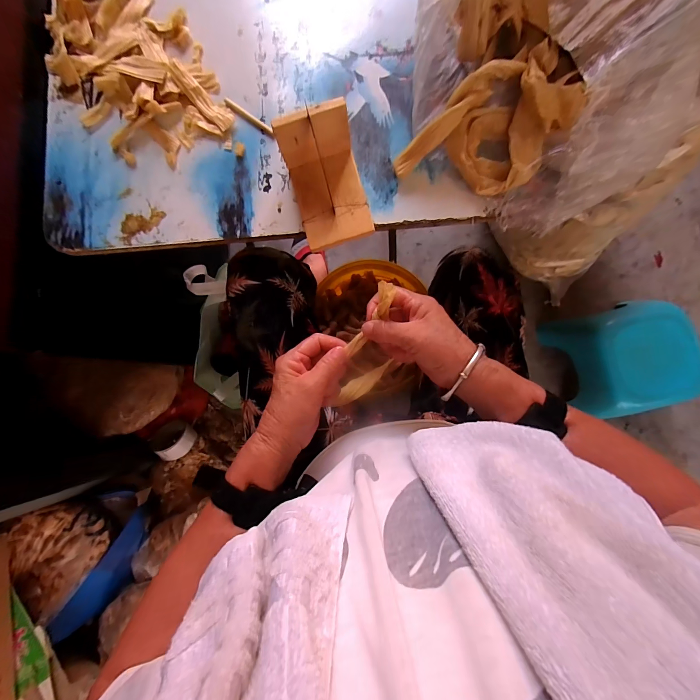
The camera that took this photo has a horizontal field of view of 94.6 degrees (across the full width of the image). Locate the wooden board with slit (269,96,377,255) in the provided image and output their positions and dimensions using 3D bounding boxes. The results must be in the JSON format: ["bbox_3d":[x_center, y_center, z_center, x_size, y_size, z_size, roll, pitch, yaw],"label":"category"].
[{"bbox_3d":[-0.024,-0.174,0.334,0.074,0.064,0.116,-16,84,3],"label":"wooden board with slit"}]

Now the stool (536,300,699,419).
[{"bbox_3d":[0.587,0.023,0.714,0.209,0.157,0.232,-14,84,3],"label":"stool"}]

